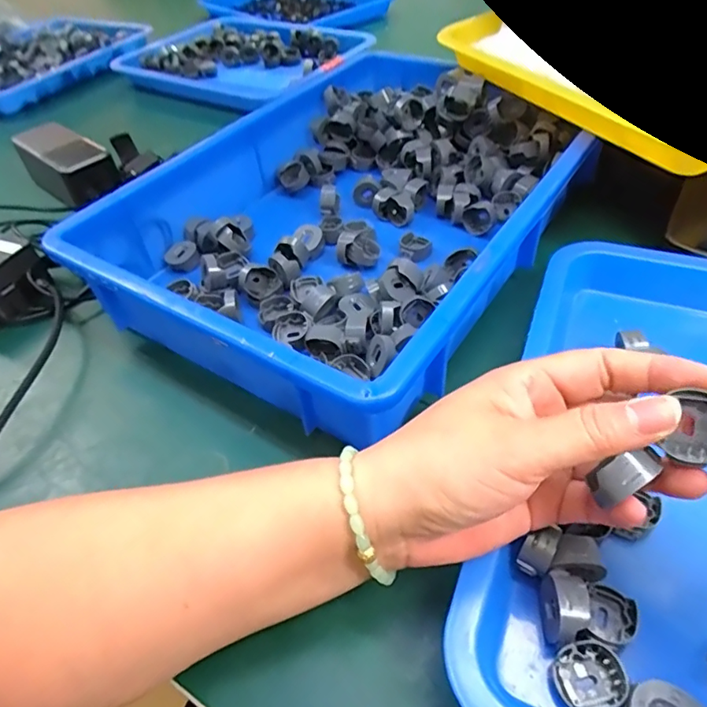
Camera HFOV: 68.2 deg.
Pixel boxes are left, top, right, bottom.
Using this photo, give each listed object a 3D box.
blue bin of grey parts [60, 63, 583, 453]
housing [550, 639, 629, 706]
[{"bbox_3d":[0.018,-0.140,0.448,0.290,0.077,0.435,24,55,26],"label":"blue bin of grey parts"},{"bbox_3d":[0.100,0.140,0.225,0.028,0.013,0.025,-13,48,-5],"label":"housing"}]

